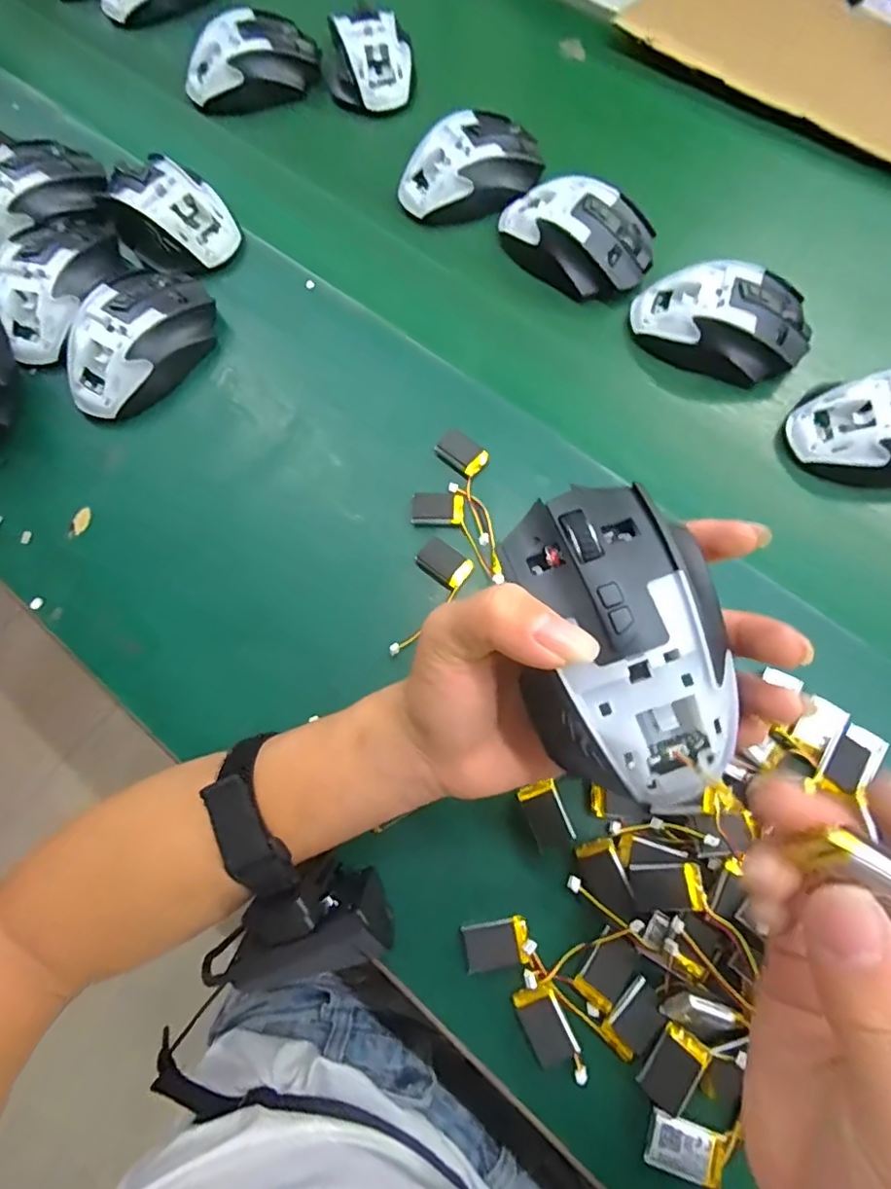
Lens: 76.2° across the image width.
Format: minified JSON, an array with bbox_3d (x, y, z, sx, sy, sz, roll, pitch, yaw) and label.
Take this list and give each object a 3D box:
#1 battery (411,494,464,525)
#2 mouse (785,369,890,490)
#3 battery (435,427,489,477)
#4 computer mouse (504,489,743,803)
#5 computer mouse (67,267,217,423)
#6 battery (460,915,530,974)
[{"bbox_3d":[-0.005,-0.053,0.358,0.032,0.009,0.020,2,70,1],"label":"battery"},{"bbox_3d":[0.279,-0.105,0.355,0.104,0.033,0.067,-4,72,0],"label":"mouse"},{"bbox_3d":[0.010,-0.091,0.365,0.031,0.007,0.019,39,75,13],"label":"battery"},{"bbox_3d":[0.061,0.018,0.202,0.065,0.042,0.111,-10,72,-2],"label":"computer mouse"},{"bbox_3d":[-0.206,-0.173,0.383,0.068,0.037,0.116,24,72,8],"label":"computer mouse"},{"bbox_3d":[0.025,0.172,0.280,0.031,0.009,0.020,-11,71,-4],"label":"battery"}]

